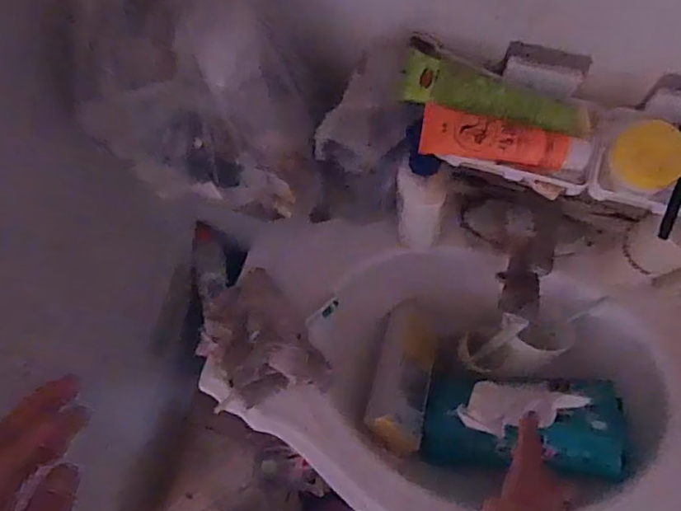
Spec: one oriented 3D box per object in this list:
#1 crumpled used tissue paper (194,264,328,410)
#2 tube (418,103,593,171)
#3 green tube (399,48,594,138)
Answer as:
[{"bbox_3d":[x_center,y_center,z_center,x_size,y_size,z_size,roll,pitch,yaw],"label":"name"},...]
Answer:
[{"bbox_3d":[-0.093,0.093,0.644,0.119,0.054,0.137,-20,72,-7],"label":"crumpled used tissue paper"},{"bbox_3d":[0.142,-0.097,0.498,0.145,0.029,0.036,8,71,2],"label":"tube"},{"bbox_3d":[0.134,-0.132,0.498,0.163,0.024,0.038,17,72,5],"label":"green tube"}]

